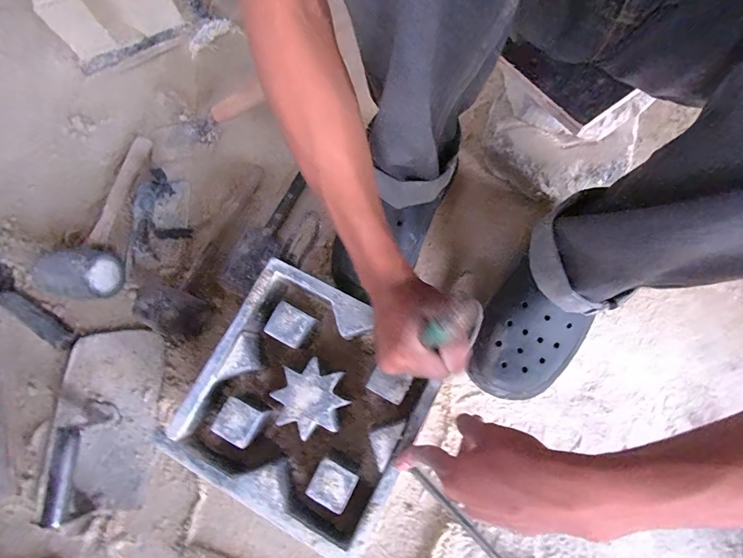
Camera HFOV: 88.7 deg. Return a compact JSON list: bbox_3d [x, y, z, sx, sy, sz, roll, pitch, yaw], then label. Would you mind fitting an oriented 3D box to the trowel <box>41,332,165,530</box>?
[{"bbox_3d":[-0.362,0.178,0.488,0.147,0.068,0.227,-3,72,0],"label":"trowel"}]

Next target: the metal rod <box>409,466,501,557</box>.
[{"bbox_3d":[0.127,0.320,0.458,0.025,0.008,0.222,-43,75,-10],"label":"metal rod"}]

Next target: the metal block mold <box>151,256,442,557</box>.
[{"bbox_3d":[-0.065,0.133,0.423,0.221,0.081,0.222,28,77,9],"label":"metal block mold"}]

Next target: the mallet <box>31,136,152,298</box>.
[{"bbox_3d":[-0.403,-0.105,0.595,0.089,0.066,0.307,-1,56,1],"label":"mallet"}]

